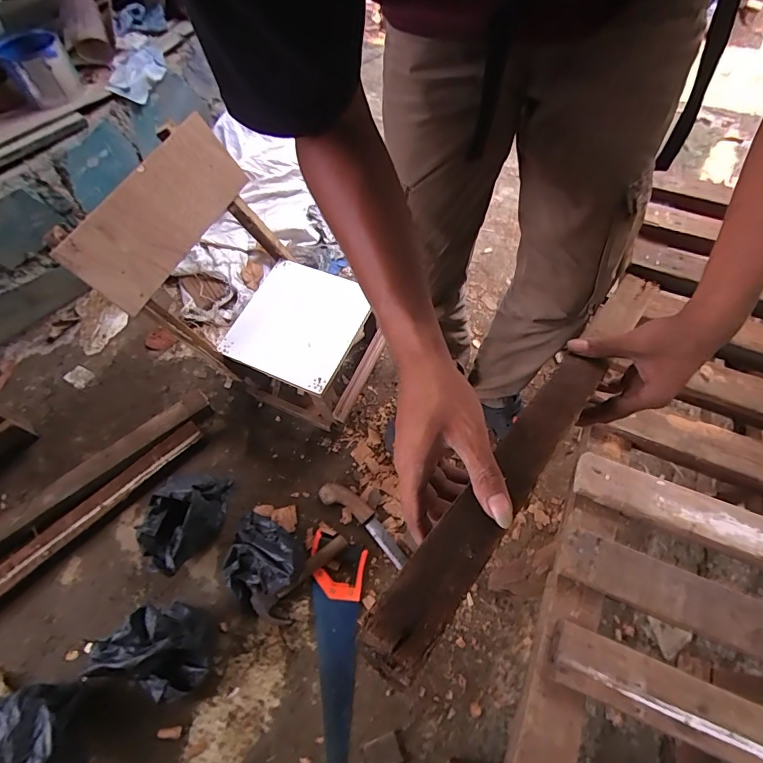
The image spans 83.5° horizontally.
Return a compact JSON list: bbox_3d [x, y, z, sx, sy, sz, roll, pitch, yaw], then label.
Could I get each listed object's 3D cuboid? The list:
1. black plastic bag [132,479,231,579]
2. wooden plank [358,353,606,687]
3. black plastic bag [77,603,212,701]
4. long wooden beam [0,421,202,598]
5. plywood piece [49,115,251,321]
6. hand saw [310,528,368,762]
[{"bbox_3d":[-0.423,0.291,0.901,0.145,0.118,0.200,5,62,4],"label":"black plastic bag"},{"bbox_3d":[0.095,0.070,0.324,0.039,0.024,0.313,35,52,18],"label":"wooden plank"},{"bbox_3d":[-0.428,0.496,0.790,0.215,0.119,0.151,13,63,8],"label":"black plastic bag"},{"bbox_3d":[-0.718,0.353,0.921,0.726,0.044,0.074,-40,68,-18],"label":"long wooden beam"},{"bbox_3d":[-0.413,-0.323,0.815,0.019,0.158,0.390,9,61,40],"label":"plywood piece"},{"bbox_3d":[-0.098,0.518,0.827,0.106,0.032,0.418,2,62,2],"label":"hand saw"}]

